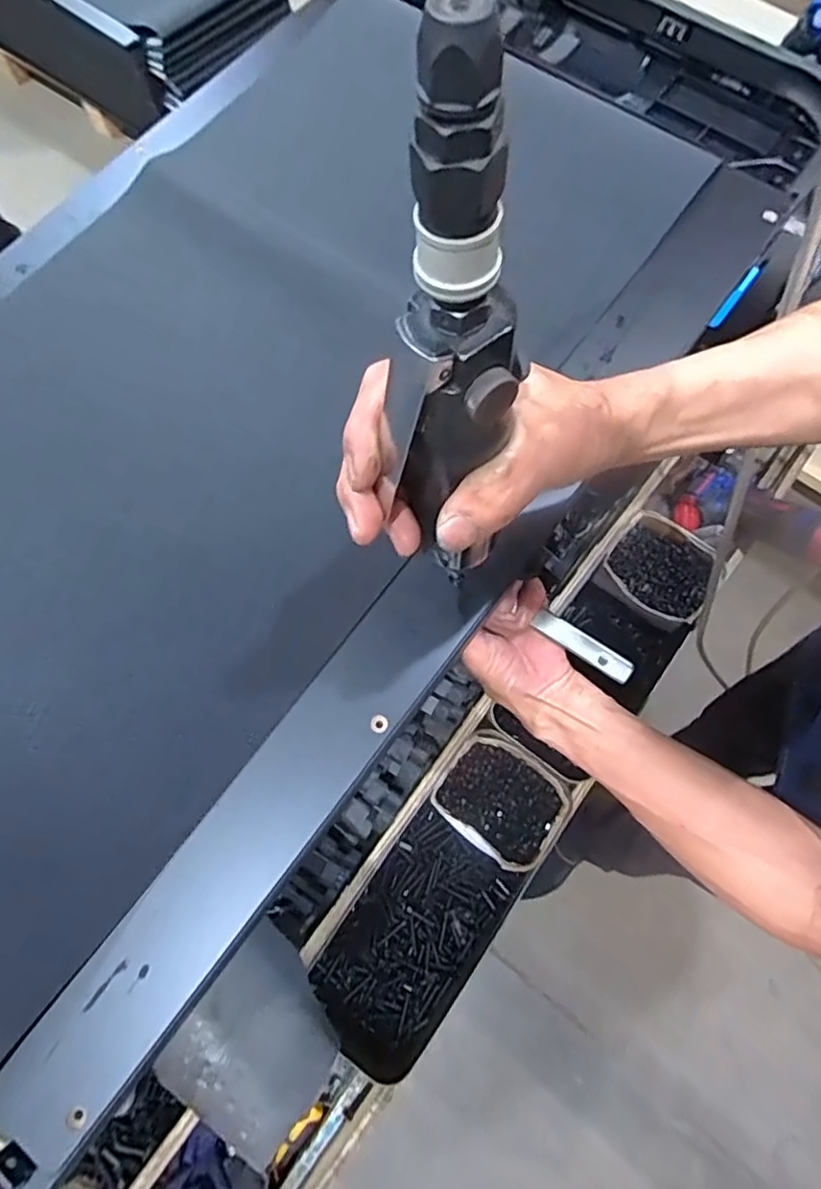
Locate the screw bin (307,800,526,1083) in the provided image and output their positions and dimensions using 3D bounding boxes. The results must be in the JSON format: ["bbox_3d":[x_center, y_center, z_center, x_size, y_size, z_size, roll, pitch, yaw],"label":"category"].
[{"bbox_3d":[0.003,0.334,0.604,0.125,0.049,0.214,34,75,11],"label":"screw bin"}]

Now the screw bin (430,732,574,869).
[{"bbox_3d":[0.093,0.208,0.633,0.121,0.038,0.104,33,75,11],"label":"screw bin"}]

